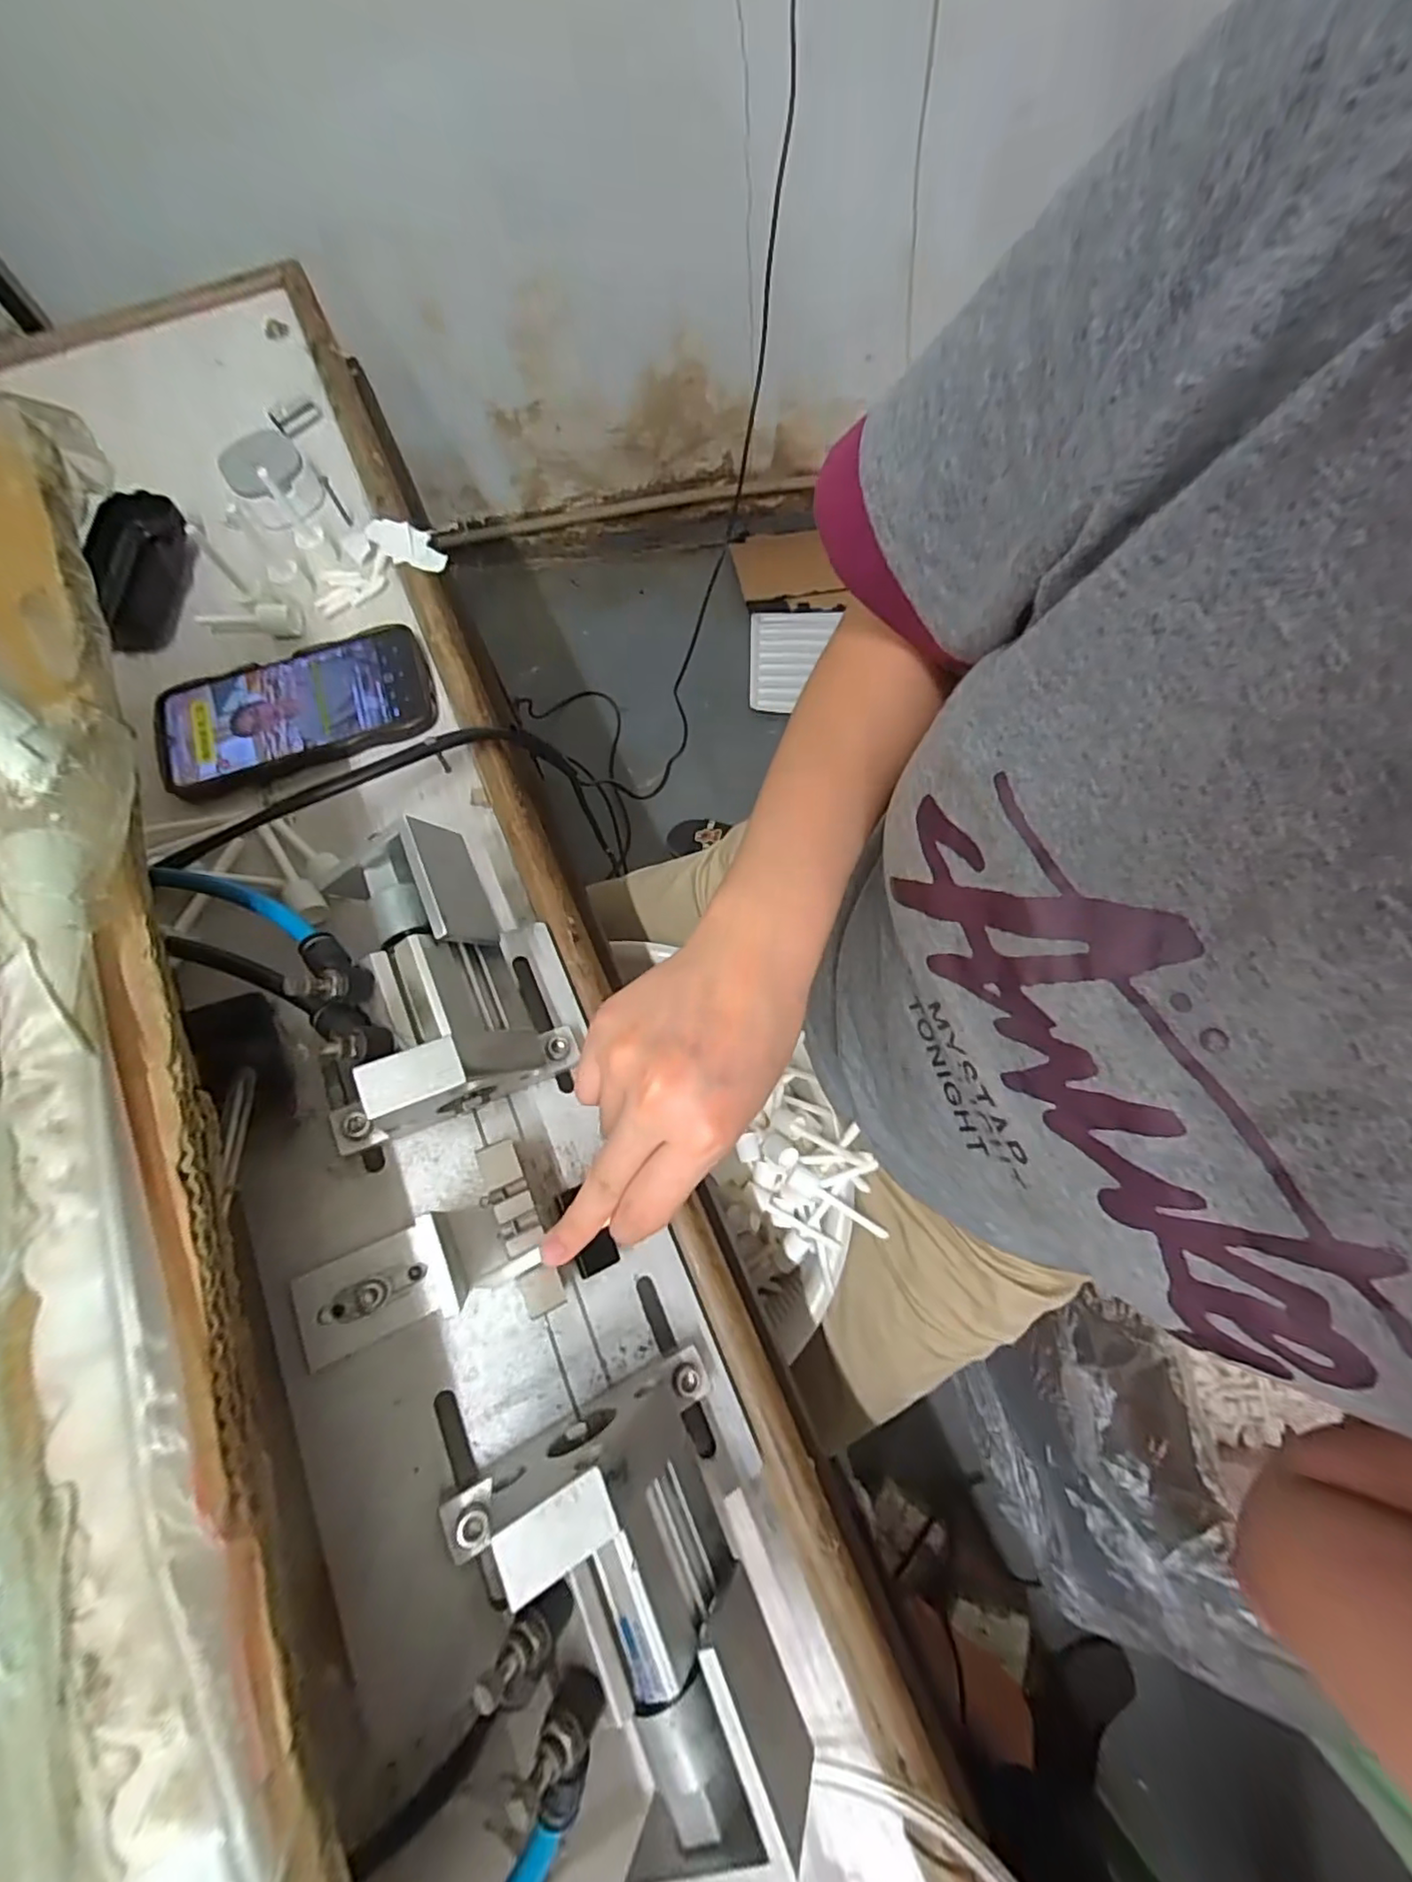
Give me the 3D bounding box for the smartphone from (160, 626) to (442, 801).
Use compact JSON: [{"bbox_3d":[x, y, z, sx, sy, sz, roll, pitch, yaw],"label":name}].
[{"bbox_3d":[-0.261,-0.148,0.397,0.166,0.010,0.080,-18,75,-5],"label":"smartphone"}]

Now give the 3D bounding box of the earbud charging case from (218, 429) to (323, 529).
[{"bbox_3d":[-0.302,-0.323,0.434,0.053,0.029,0.059,-33,77,-9],"label":"earbud charging case"}]

